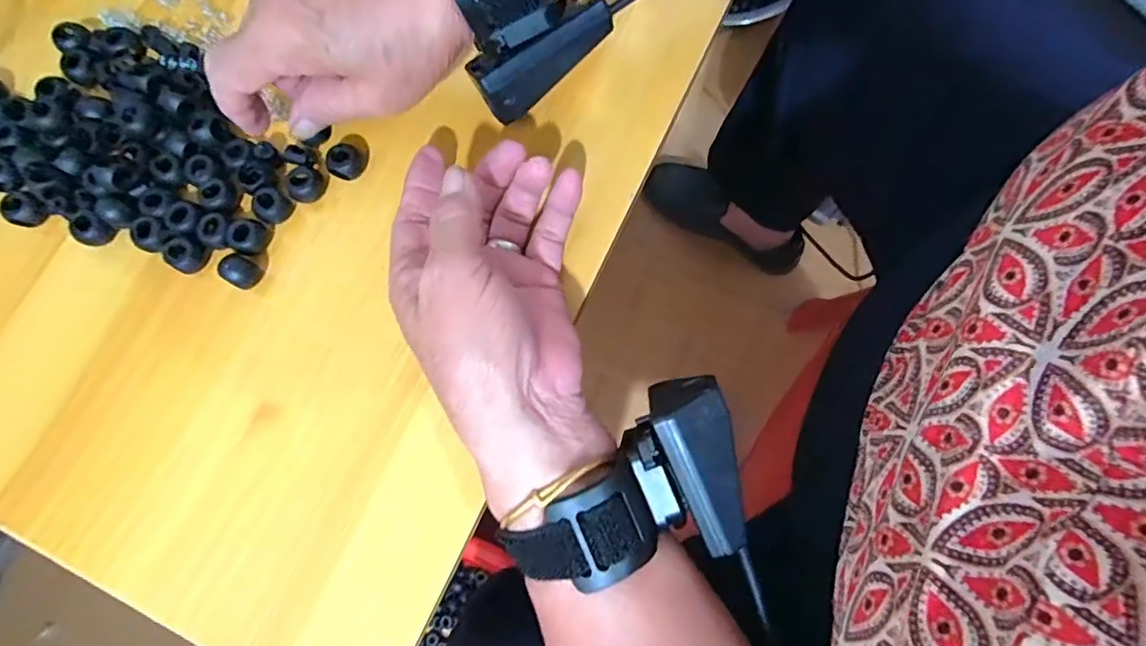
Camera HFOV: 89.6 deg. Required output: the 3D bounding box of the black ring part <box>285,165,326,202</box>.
[{"bbox_3d":[-0.131,-0.067,0.282,0.016,0.015,0.016,6,77,3],"label":"black ring part"}]

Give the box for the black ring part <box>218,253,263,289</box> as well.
[{"bbox_3d":[-0.156,-0.024,0.272,0.014,0.017,0.014,0,77,1],"label":"black ring part"}]

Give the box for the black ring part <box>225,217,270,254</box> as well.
[{"bbox_3d":[-0.155,-0.041,0.277,0.015,0.014,0.016,0,77,1],"label":"black ring part"}]

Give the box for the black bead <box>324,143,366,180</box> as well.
[{"bbox_3d":[-0.111,-0.078,0.284,0.017,0.017,0.013,-40,79,-8],"label":"black bead"}]

